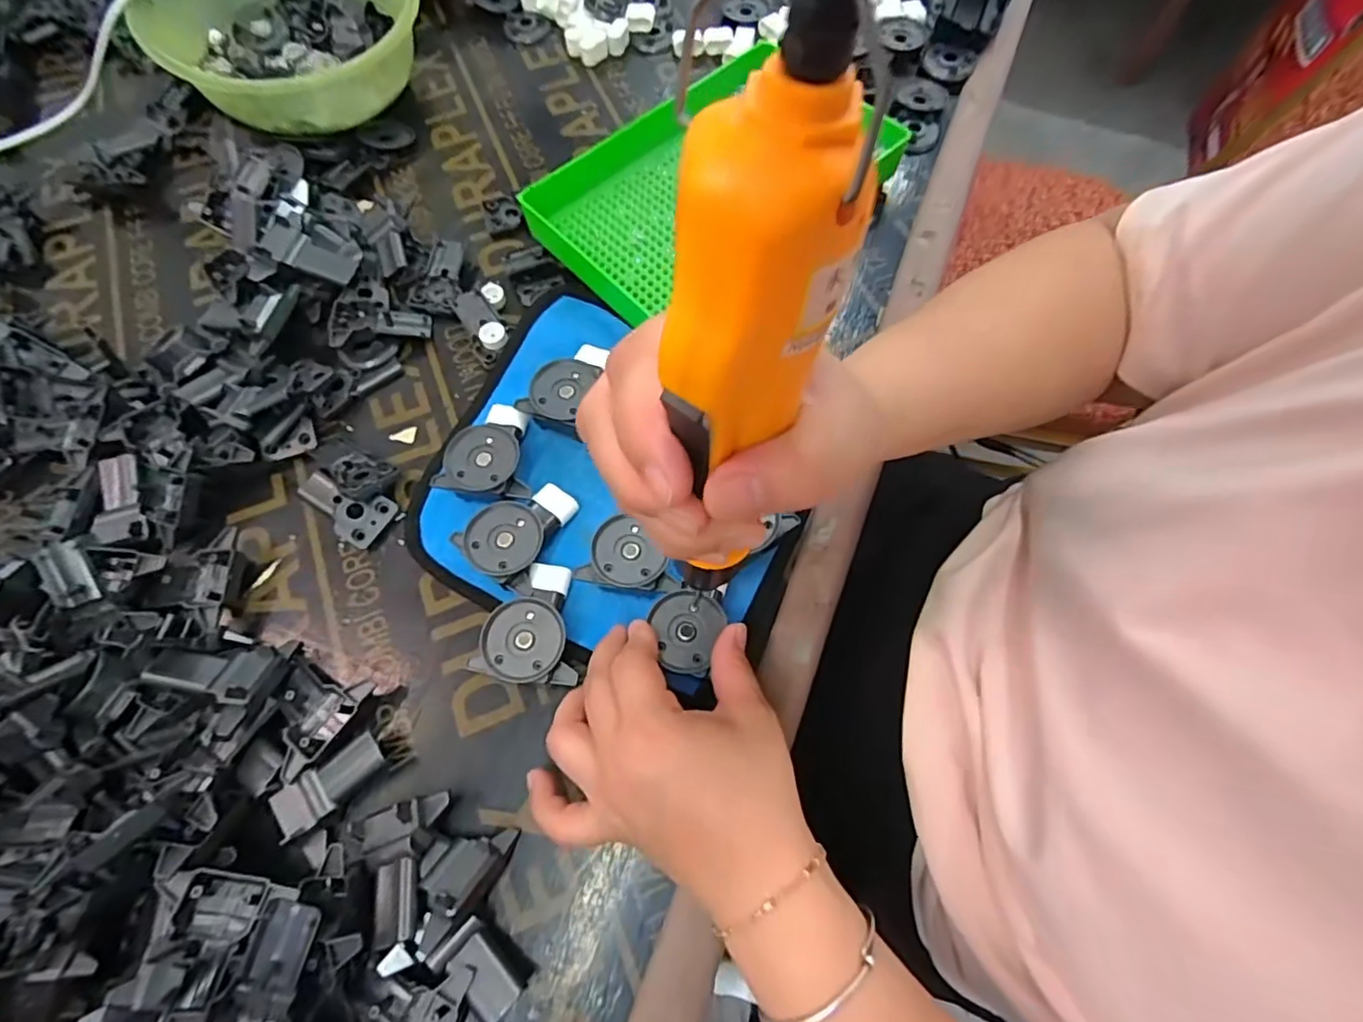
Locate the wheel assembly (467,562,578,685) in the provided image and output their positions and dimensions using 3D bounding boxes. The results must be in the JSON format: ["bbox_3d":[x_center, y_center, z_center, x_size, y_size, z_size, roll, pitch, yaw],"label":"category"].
[{"bbox_3d":[-0.077,0.060,0.332,0.049,0.028,0.064,8,69,3],"label":"wheel assembly"}]

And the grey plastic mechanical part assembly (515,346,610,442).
[{"bbox_3d":[-0.069,-0.081,0.383,0.043,0.018,0.066,27,72,10],"label":"grey plastic mechanical part assembly"}]

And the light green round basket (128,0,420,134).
[{"bbox_3d":[-0.298,-0.366,0.469,0.167,0.073,0.183,0,69,0],"label":"light green round basket"}]

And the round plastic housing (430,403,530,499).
[{"bbox_3d":[-0.117,-0.037,0.367,0.052,0.024,0.064,0,69,0],"label":"round plastic housing"}]

